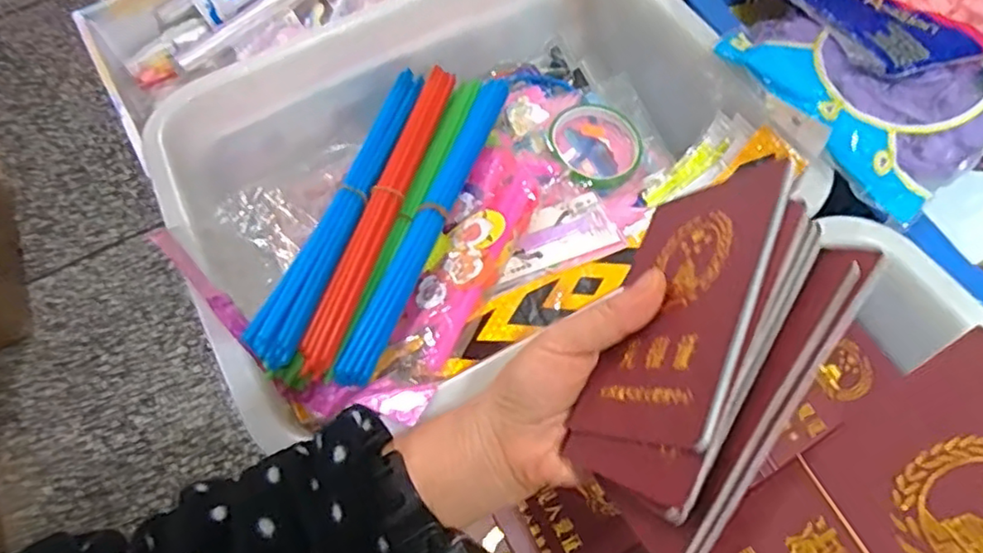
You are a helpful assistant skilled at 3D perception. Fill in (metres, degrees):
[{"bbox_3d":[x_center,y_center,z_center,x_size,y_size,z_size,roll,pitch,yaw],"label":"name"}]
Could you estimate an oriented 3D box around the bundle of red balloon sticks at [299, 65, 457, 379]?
[{"bbox_3d":[-0.081,-0.063,0.505,0.023,0.015,0.320,10,53,9],"label":"bundle of red balloon sticks"}]

